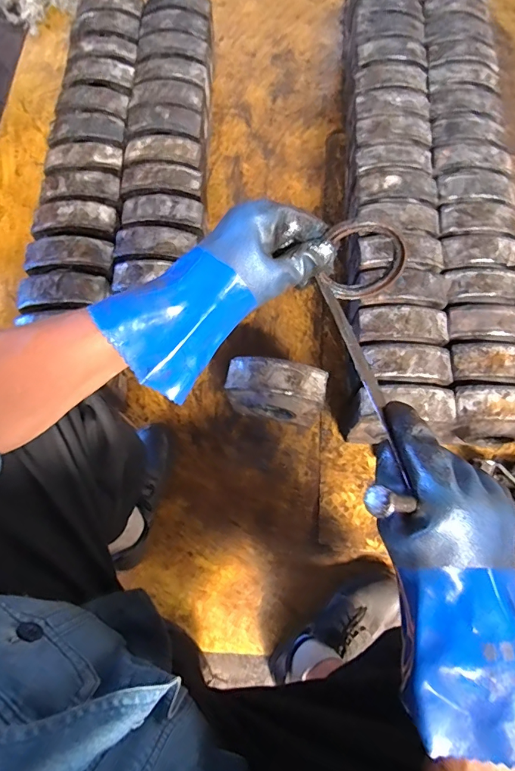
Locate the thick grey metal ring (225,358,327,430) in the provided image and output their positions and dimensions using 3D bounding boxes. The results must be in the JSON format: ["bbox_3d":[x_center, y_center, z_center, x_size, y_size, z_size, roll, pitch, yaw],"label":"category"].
[{"bbox_3d":[0.032,0.021,0.821,0.182,0.203,0.086,11,72,3],"label":"thick grey metal ring"}]

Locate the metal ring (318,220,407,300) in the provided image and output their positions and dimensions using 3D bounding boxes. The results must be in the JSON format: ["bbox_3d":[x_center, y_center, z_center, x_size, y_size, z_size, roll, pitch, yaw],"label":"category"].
[{"bbox_3d":[0.107,-0.122,0.412,0.080,0.091,0.013,4,53,-4],"label":"metal ring"}]

